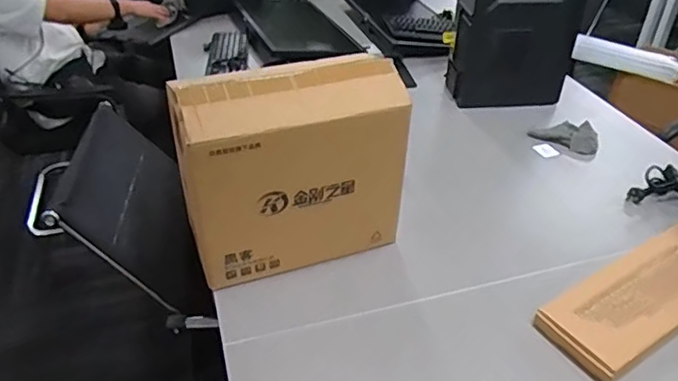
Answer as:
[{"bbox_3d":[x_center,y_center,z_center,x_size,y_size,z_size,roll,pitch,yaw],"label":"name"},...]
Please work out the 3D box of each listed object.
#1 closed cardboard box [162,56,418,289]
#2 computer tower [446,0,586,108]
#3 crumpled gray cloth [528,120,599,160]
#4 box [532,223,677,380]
[{"bbox_3d":[-0.082,-0.039,1.016,0.381,0.342,0.141,-12,39,-17],"label":"closed cardboard box"},{"bbox_3d":[0.480,-0.426,1.563,0.289,0.344,0.196,-1,37,-3],"label":"computer tower"},{"bbox_3d":[0.607,-0.145,1.462,0.132,0.028,0.162,-30,47,-34],"label":"crumpled gray cloth"},{"bbox_3d":[0.563,0.176,1.012,0.467,0.030,0.166,-21,42,-27],"label":"box"}]

